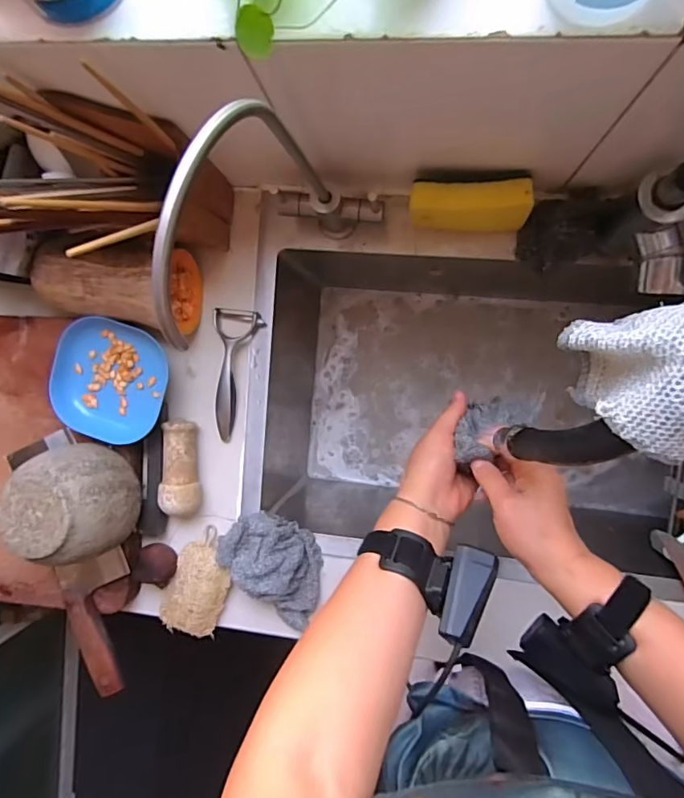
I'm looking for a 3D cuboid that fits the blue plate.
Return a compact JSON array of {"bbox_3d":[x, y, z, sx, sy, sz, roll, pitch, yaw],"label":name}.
[{"bbox_3d":[-0.259,-0.020,0.554,0.124,0.028,0.129,19,96,7],"label":"blue plate"}]

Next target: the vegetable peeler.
[{"bbox_3d":[-0.118,-0.027,0.568,0.058,0.014,0.150,0,94,9],"label":"vegetable peeler"}]

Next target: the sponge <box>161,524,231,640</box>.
[{"bbox_3d":[-0.167,0.217,0.589,0.066,0.030,0.122,20,96,7],"label":"sponge"}]

